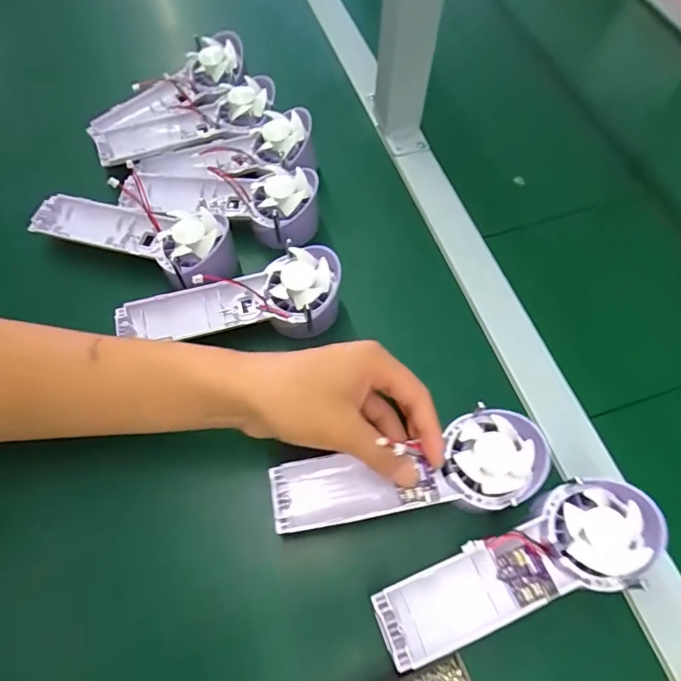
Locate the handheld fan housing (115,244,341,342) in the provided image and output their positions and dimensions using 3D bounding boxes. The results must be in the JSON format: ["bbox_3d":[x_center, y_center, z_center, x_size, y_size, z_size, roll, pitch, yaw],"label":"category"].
[{"bbox_3d":[-0.086,-0.031,0.369,0.173,0.043,0.066,-8,63,-5],"label":"handheld fan housing"}]

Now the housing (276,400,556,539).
[{"bbox_3d":[0.044,0.088,0.311,0.176,0.023,0.060,-12,63,-1],"label":"housing"}]

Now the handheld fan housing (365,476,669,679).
[{"bbox_3d":[0.106,0.136,0.288,0.174,0.034,0.061,-14,64,-8],"label":"handheld fan housing"}]

